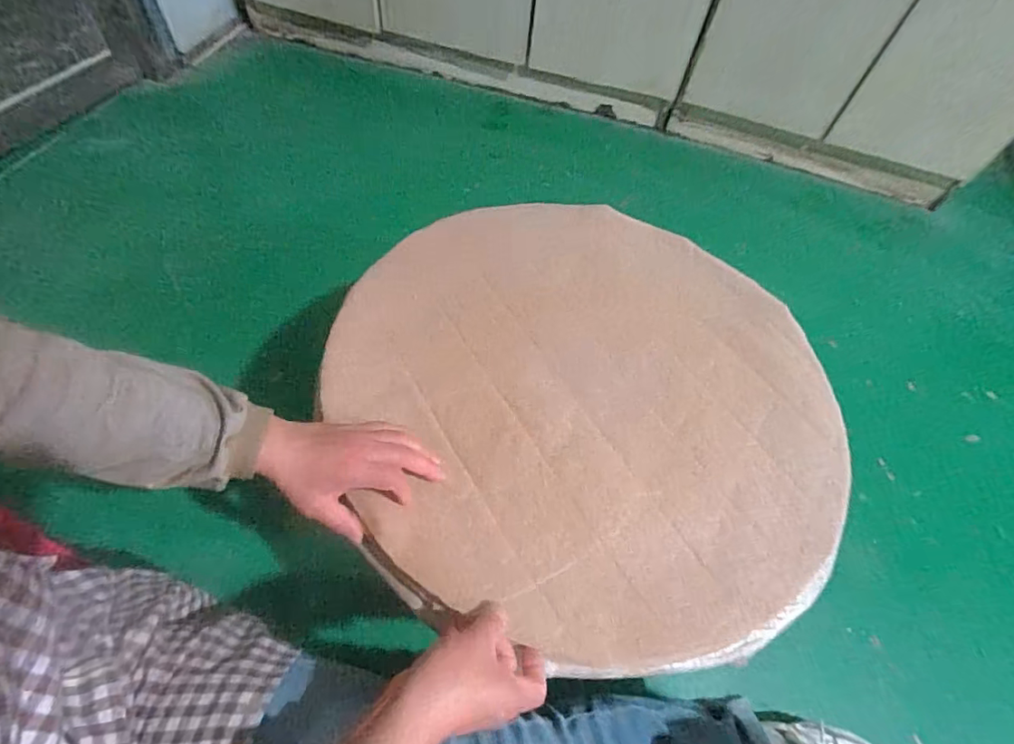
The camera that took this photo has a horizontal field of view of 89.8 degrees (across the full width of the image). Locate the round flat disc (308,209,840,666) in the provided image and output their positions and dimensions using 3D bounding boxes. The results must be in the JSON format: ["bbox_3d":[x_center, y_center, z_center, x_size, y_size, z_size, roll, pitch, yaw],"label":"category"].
[{"bbox_3d":[0.084,0.011,0.549,0.515,0.034,0.510,2,57,-4],"label":"round flat disc"}]

